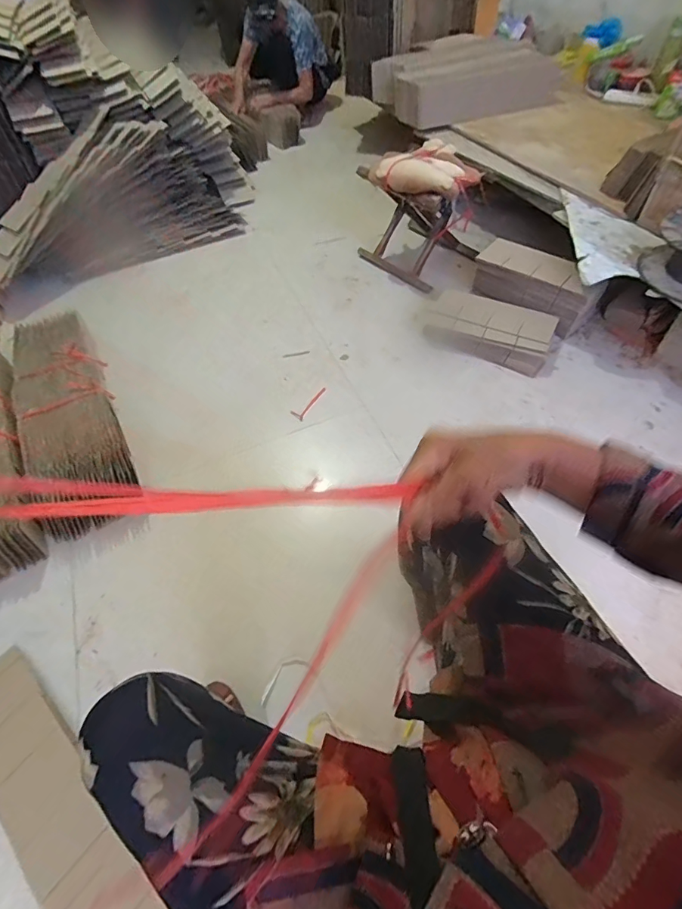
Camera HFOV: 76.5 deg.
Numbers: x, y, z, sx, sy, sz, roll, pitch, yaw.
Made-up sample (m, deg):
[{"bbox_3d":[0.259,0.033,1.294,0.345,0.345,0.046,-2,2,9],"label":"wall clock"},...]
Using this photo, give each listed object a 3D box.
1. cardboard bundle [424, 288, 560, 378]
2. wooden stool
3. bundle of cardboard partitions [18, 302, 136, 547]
[{"bbox_3d":[0.432,-0.369,1.264,0.353,0.082,0.205,27,62,23],"label":"cardboard bundle"},{"bbox_3d":[0.269,-0.796,1.430,0.290,0.312,0.306,-38,60,-20],"label":"wooden stool"},{"bbox_3d":[-0.705,-0.127,1.137,0.224,0.135,0.693,-25,56,-11],"label":"bundle of cardboard partitions"}]

